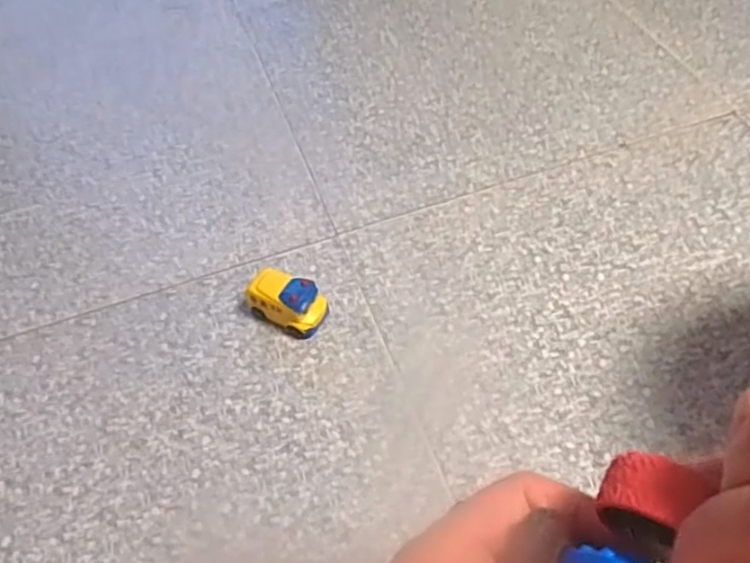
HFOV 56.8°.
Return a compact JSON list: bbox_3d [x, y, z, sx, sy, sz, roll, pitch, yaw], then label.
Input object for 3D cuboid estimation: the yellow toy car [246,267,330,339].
[{"bbox_3d":[-0.105,0.021,0.809,0.090,0.055,0.055,22,56,22],"label":"yellow toy car"}]

